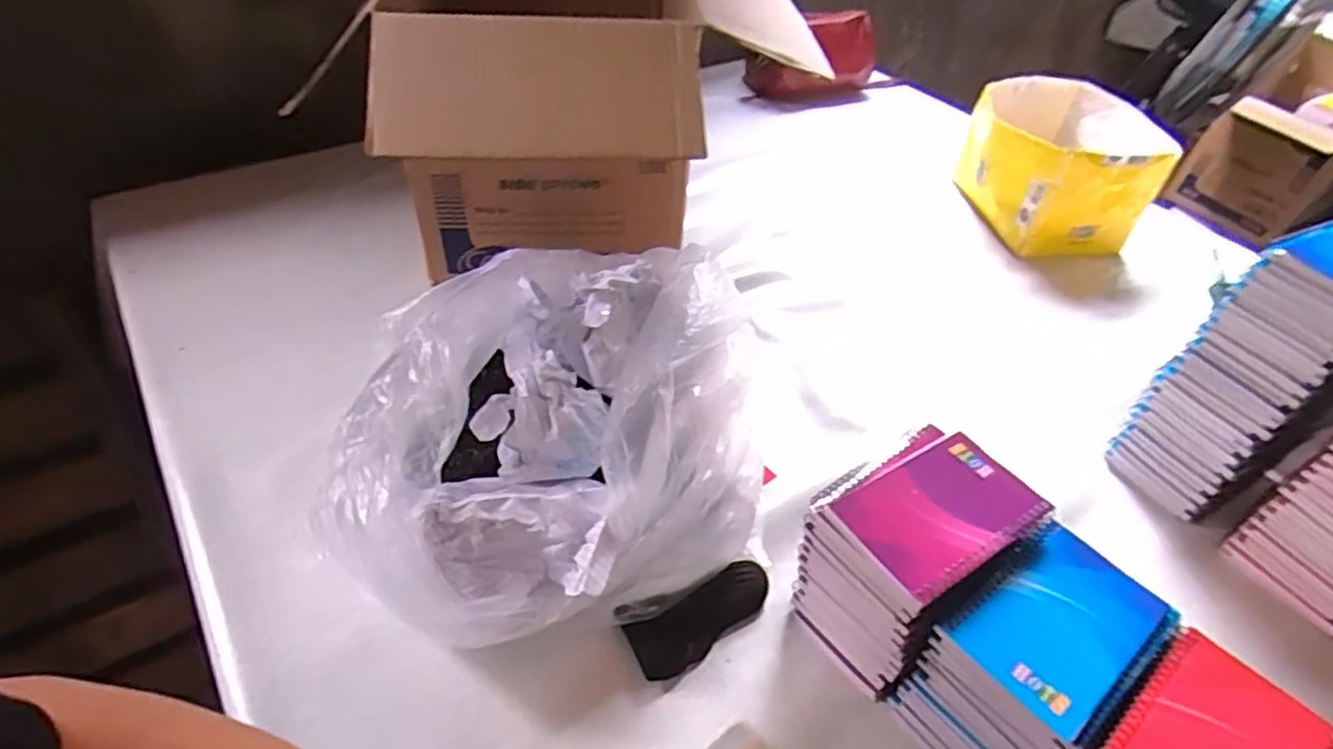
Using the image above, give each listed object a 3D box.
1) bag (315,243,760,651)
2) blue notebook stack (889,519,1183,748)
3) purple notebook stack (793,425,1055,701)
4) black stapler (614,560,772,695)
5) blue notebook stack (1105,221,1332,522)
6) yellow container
[{"bbox_3d":[-0.084,0.046,0.562,0.332,0.161,0.263,-18,49,-21],"label":"bag"},{"bbox_3d":[0.241,0.189,0.469,0.134,0.115,0.093,-26,52,-27],"label":"blue notebook stack"},{"bbox_3d":[0.172,0.128,0.507,0.133,0.131,0.097,-28,53,-27],"label":"purple notebook stack"},{"bbox_3d":[0.028,0.177,0.533,0.119,0.026,0.055,-22,50,-24],"label":"black stapler"},{"bbox_3d":[0.502,-0.004,0.597,0.144,0.223,0.102,-22,50,-24],"label":"blue notebook stack"},{"bbox_3d":[0.525,-0.289,0.970,0.220,0.137,0.236,6,45,2],"label":"yellow container"}]

